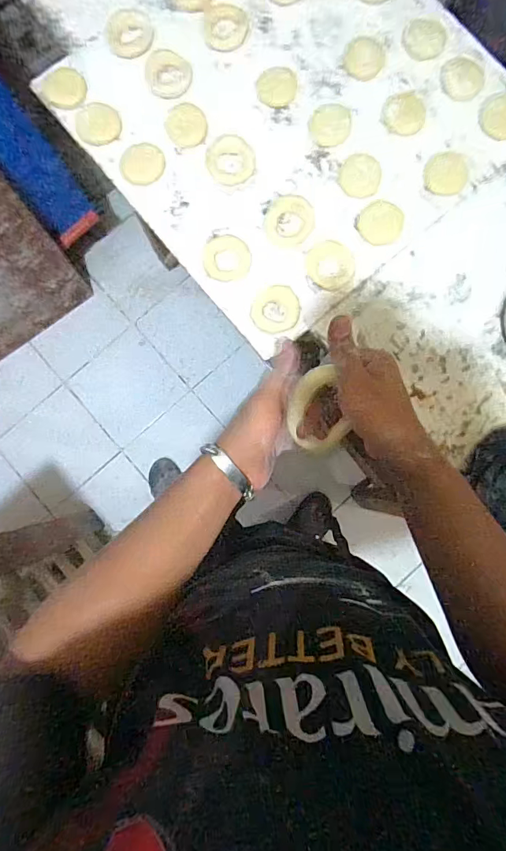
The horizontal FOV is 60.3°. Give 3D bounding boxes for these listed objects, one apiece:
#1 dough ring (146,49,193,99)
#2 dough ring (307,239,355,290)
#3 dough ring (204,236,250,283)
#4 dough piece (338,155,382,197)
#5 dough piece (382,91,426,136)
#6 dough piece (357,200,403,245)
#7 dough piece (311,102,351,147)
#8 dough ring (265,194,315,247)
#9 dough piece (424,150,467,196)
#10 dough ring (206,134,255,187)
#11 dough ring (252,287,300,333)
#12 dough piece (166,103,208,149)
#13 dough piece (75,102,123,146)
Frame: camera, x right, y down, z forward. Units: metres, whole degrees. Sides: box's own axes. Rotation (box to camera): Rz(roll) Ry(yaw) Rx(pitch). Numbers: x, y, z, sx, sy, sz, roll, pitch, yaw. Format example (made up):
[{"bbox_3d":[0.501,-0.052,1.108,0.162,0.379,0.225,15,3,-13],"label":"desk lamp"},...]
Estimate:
[{"bbox_3d":[-0.128,-0.537,0.664,0.068,0.005,0.080,-3,83,1],"label":"dough ring"},{"bbox_3d":[0.114,-0.234,0.637,0.068,0.004,0.072,0,83,1],"label":"dough ring"},{"bbox_3d":[-0.038,-0.248,0.641,0.069,0.009,0.067,0,83,1],"label":"dough ring"},{"bbox_3d":[0.160,-0.373,0.646,0.059,0.004,0.070,15,84,3],"label":"dough piece"},{"bbox_3d":[0.226,-0.468,0.649,0.061,0.004,0.066,9,83,2],"label":"dough piece"},{"bbox_3d":[0.188,-0.298,0.637,0.062,0.004,0.067,0,83,1],"label":"dough piece"},{"bbox_3d":[0.118,-0.454,0.655,0.058,0.005,0.063,0,83,1],"label":"dough piece"},{"bbox_3d":[0.054,-0.304,0.643,0.072,0.005,0.077,0,83,1],"label":"dough ring"},{"bbox_3d":[0.285,-0.373,0.643,0.061,0.006,0.068,20,84,3],"label":"dough piece"},{"bbox_3d":[-0.034,-0.402,0.657,0.071,0.005,0.081,-16,83,-1],"label":"dough ring"},{"bbox_3d":[0.035,-0.168,0.629,0.066,0.008,0.073,38,85,5],"label":"dough ring"},{"bbox_3d":[-0.101,-0.459,0.663,0.061,0.004,0.070,-3,83,1],"label":"dough piece"},{"bbox_3d":[-0.234,-0.459,0.661,0.068,0.006,0.060,5,83,2],"label":"dough piece"}]

